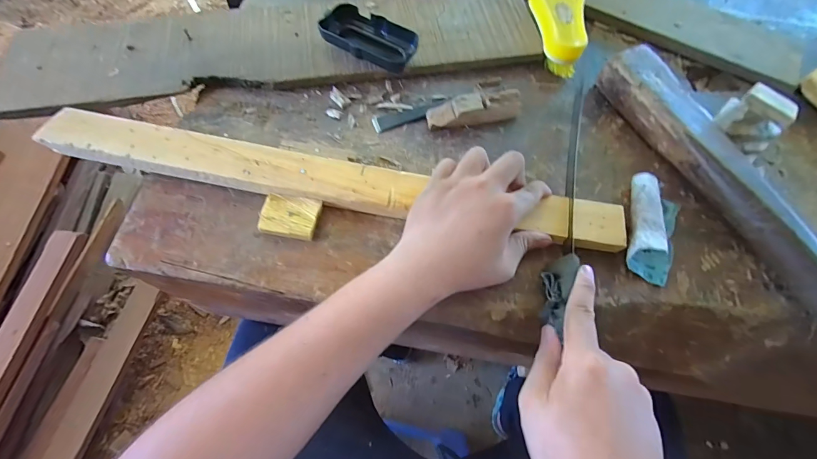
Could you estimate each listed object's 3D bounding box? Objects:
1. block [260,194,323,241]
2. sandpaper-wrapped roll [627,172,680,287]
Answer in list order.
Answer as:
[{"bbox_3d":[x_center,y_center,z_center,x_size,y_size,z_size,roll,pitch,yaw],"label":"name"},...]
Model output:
[{"bbox_3d":[-0.107,-0.011,0.330,0.050,0.015,0.037,7,67,1],"label":"block"},{"bbox_3d":[0.225,-0.005,0.330,0.055,0.035,0.097,20,68,7],"label":"sandpaper-wrapped roll"}]

